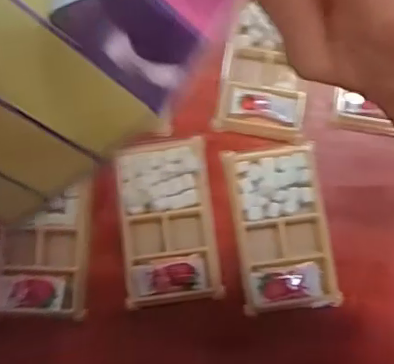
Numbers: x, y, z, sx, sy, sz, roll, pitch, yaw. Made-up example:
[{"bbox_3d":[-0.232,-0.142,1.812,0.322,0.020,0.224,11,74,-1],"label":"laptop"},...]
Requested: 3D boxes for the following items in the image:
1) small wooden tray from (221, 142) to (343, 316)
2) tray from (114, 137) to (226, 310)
[{"bbox_3d":[0.071,0.038,0.469,0.078,0.011,0.134,-8,79,-2],"label":"small wooden tray"},{"bbox_3d":[-0.025,0.032,0.470,0.078,0.016,0.133,-7,79,-1],"label":"tray"}]

